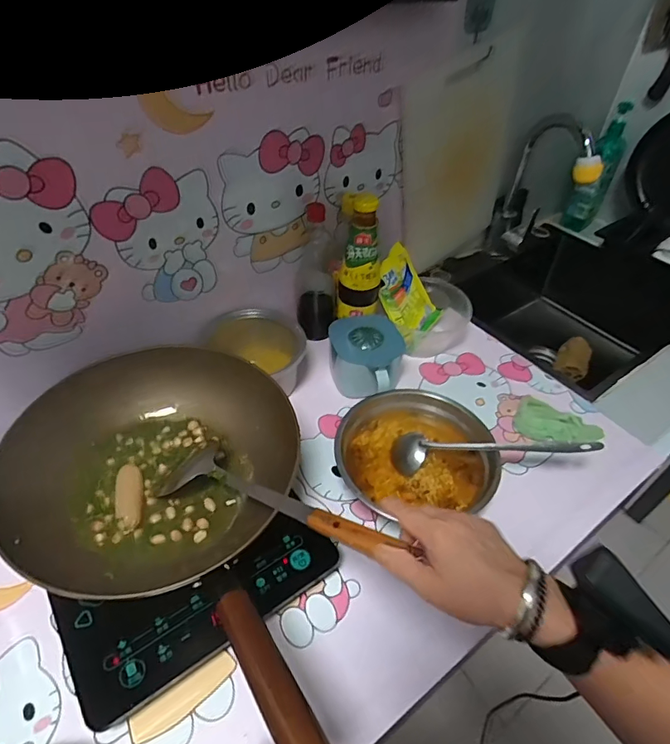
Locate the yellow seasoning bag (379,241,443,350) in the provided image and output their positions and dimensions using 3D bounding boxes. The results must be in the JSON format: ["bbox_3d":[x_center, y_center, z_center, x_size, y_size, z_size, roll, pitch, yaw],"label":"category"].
[{"bbox_3d":[0.127,-0.129,0.821,0.021,0.161,0.121,0,47,47],"label":"yellow seasoning bag"}]

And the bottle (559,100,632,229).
[{"bbox_3d":[0.611,-0.462,1.091,0.094,0.286,0.054,-23,50,-30],"label":"bottle"}]

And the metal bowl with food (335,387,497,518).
[{"bbox_3d":[0.103,0.103,0.647,0.204,0.059,0.173,0,42,-8],"label":"metal bowl with food"}]

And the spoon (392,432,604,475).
[{"bbox_3d":[0.209,0.104,0.631,0.263,0.042,0.048,-4,41,6],"label":"spoon"}]

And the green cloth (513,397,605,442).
[{"bbox_3d":[0.335,0.083,0.712,0.117,0.025,0.065,28,46,22],"label":"green cloth"}]

